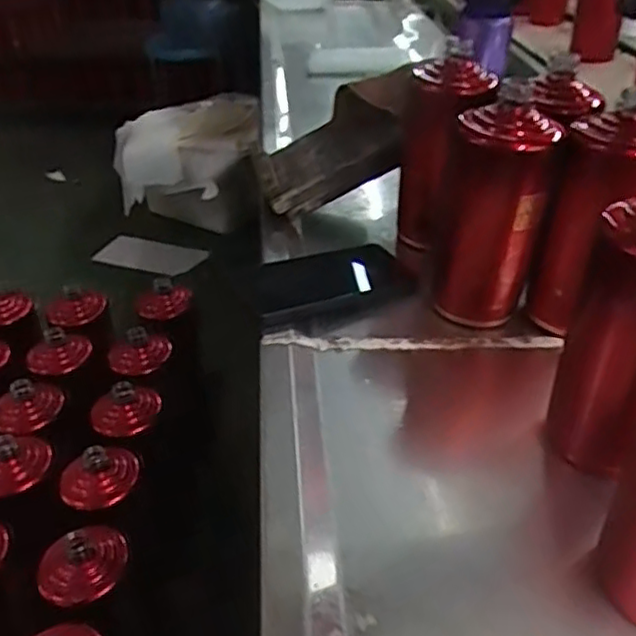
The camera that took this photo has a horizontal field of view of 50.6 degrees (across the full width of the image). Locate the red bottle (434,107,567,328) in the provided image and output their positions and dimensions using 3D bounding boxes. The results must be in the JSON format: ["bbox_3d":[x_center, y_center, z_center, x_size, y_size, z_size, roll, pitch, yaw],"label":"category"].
[{"bbox_3d":[0.145,-0.084,0.566,0.083,0.175,0.068,5,35,10],"label":"red bottle"}]

